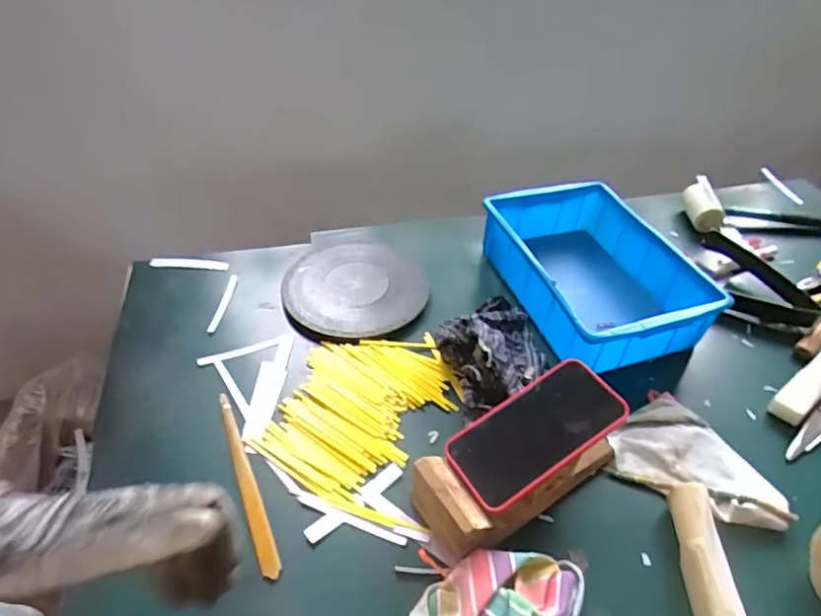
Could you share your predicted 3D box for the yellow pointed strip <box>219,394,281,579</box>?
[{"bbox_3d":[-0.164,0.167,0.545,0.017,0.013,0.206,-16,45,-19],"label":"yellow pointed strip"}]

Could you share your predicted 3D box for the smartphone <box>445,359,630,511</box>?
[{"bbox_3d":[0.117,0.116,0.520,0.163,0.009,0.082,-31,50,-11],"label":"smartphone"}]

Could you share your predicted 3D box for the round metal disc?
[{"bbox_3d":[-0.072,-0.030,0.741,0.183,0.021,0.176,1,44,-1],"label":"round metal disc"}]

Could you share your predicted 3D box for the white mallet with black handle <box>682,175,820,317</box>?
[{"bbox_3d":[0.508,-0.099,0.837,0.082,0.041,0.324,-5,44,-8],"label":"white mallet with black handle"}]

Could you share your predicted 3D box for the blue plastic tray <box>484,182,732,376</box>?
[{"bbox_3d":[0.244,-0.053,0.741,0.210,0.081,0.294,-11,45,-14],"label":"blue plastic tray"}]

